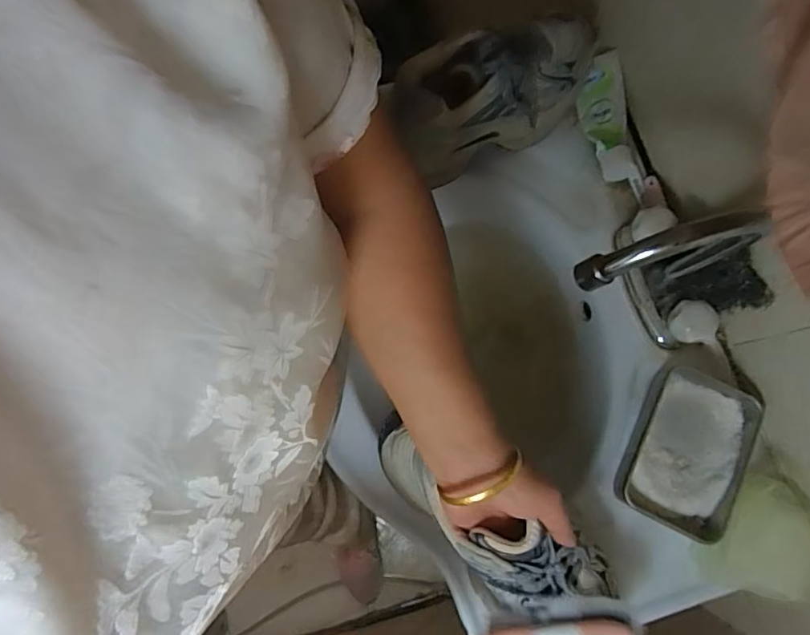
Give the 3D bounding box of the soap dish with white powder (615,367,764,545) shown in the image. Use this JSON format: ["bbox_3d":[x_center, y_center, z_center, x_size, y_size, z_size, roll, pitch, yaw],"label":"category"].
[{"bbox_3d":[0.272,0.127,0.519,0.094,0.031,0.147,27,81,5],"label":"soap dish with white powder"}]

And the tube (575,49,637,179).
[{"bbox_3d":[0.218,-0.220,0.588,0.042,0.022,0.142,-7,80,-1],"label":"tube"}]

